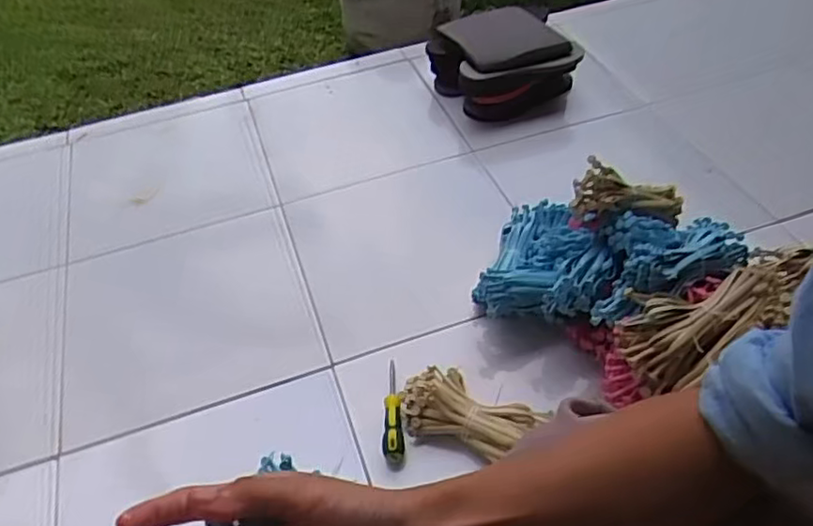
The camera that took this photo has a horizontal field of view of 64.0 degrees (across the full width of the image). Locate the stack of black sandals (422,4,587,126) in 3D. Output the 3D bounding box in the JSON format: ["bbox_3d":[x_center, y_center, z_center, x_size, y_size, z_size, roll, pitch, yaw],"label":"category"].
[{"bbox_3d":[0.213,-0.432,1.396,0.288,0.144,0.213,-17,48,-10],"label":"stack of black sandals"}]

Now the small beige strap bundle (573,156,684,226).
[{"bbox_3d":[0.321,-0.095,0.938,0.183,0.083,0.073,6,39,-23],"label":"small beige strap bundle"}]

